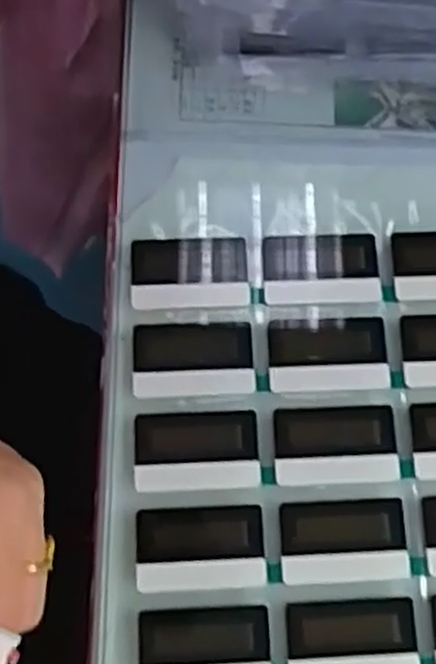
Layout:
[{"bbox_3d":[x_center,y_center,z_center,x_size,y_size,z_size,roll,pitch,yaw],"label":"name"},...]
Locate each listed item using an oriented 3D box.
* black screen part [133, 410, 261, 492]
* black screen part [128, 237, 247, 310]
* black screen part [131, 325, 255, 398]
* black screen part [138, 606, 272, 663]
[{"bbox_3d":[-0.009,0.052,0.339,0.053,0.004,0.033,-2,75,-2],"label":"black screen part"},{"bbox_3d":[-0.013,-0.027,0.360,0.054,0.005,0.034,-1,75,-2],"label":"black screen part"},{"bbox_3d":[-0.011,0.013,0.349,0.053,0.004,0.033,-2,75,-2],"label":"black screen part"},{"bbox_3d":[-0.005,0.131,0.318,0.053,0.006,0.033,-2,75,-2],"label":"black screen part"}]

